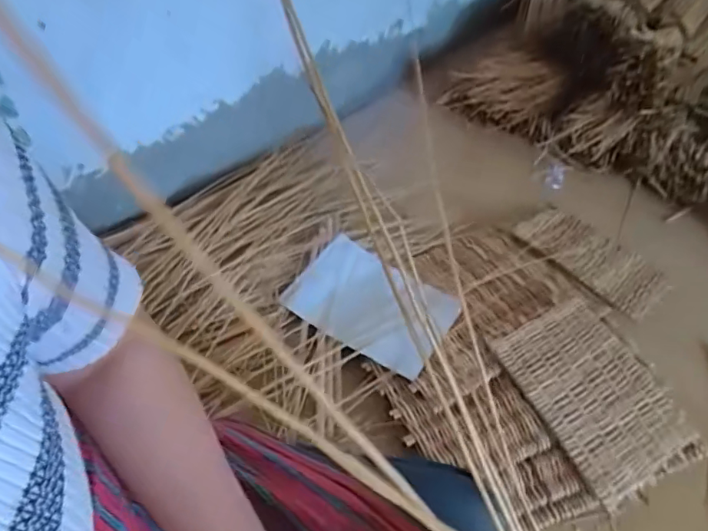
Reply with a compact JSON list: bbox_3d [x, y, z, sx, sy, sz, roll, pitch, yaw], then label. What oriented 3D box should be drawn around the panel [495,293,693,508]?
[{"bbox_3d":[0.442,0.227,0.954,0.259,0.022,0.316,-23,64,-24],"label":"panel"}]

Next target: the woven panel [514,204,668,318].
[{"bbox_3d":[0.551,-0.021,1.207,0.239,0.035,0.331,-23,55,-39],"label":"woven panel"}]

